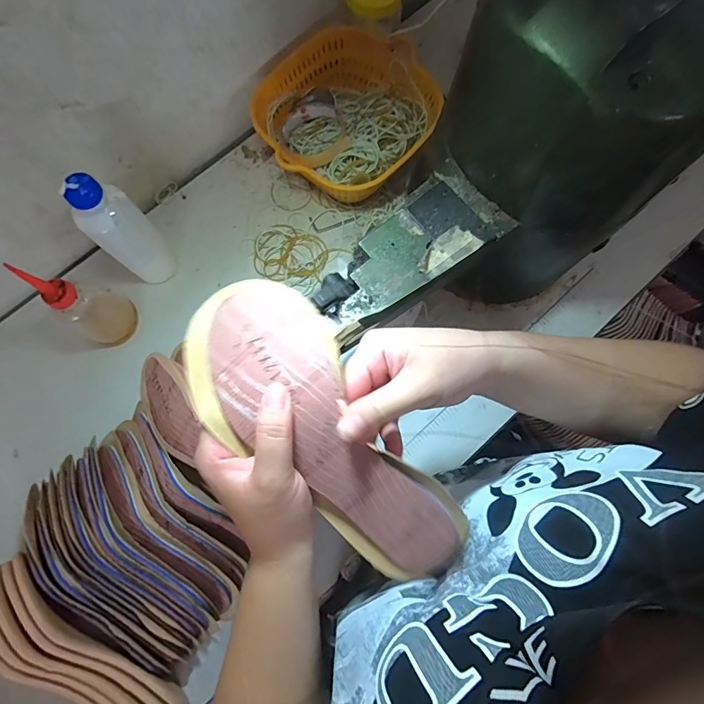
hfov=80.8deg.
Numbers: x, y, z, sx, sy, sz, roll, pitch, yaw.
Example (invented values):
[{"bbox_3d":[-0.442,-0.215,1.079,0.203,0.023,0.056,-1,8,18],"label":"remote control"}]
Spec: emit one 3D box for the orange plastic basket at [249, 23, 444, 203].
[{"bbox_3d":[-0.007,-0.295,0.539,0.198,0.087,0.213,33,80,6],"label":"orange plastic basket"}]

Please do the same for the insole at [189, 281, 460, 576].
[{"bbox_3d":[-0.020,0.060,0.283,0.096,0.036,0.242,-39,93,-7],"label":"insole"}]

